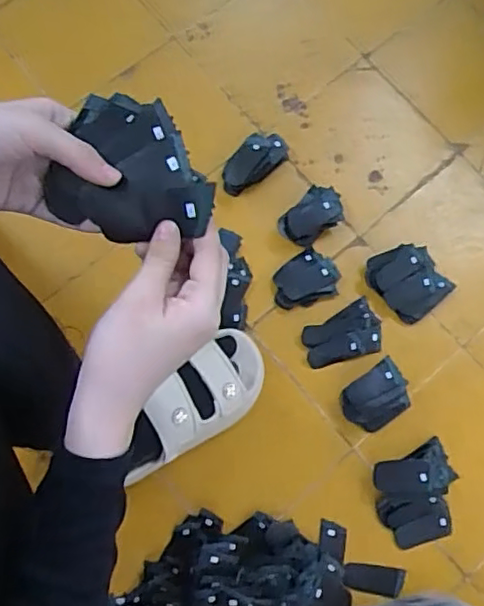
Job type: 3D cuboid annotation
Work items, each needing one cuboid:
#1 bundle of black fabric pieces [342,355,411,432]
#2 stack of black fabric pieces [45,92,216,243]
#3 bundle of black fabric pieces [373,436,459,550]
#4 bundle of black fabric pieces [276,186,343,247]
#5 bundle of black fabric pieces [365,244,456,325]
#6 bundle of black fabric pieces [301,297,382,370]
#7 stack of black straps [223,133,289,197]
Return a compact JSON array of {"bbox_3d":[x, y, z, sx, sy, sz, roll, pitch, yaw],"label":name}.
[{"bbox_3d":[0.173,0.120,0.778,0.093,0.035,0.068,-35,79,-10],"label":"bundle of black fabric pieces"},{"bbox_3d":[-0.067,-0.079,0.392,0.101,0.025,0.083,39,91,-1],"label":"stack of black fabric pieces"},{"bbox_3d":[0.219,0.238,0.752,0.105,0.030,0.108,-20,77,-7],"label":"bundle of black fabric pieces"},{"bbox_3d":[0.097,-0.116,0.829,0.059,0.028,0.088,42,78,9],"label":"bundle of black fabric pieces"},{"bbox_3d":[0.223,-0.032,0.826,0.088,0.028,0.098,-39,79,-11],"label":"bundle of black fabric pieces"},{"bbox_3d":[0.130,0.045,0.785,0.103,0.013,0.065,-26,77,-8],"label":"bundle of black fabric pieces"},{"bbox_3d":[0.015,-0.195,0.850,0.056,0.027,0.106,44,78,9],"label":"stack of black straps"}]

